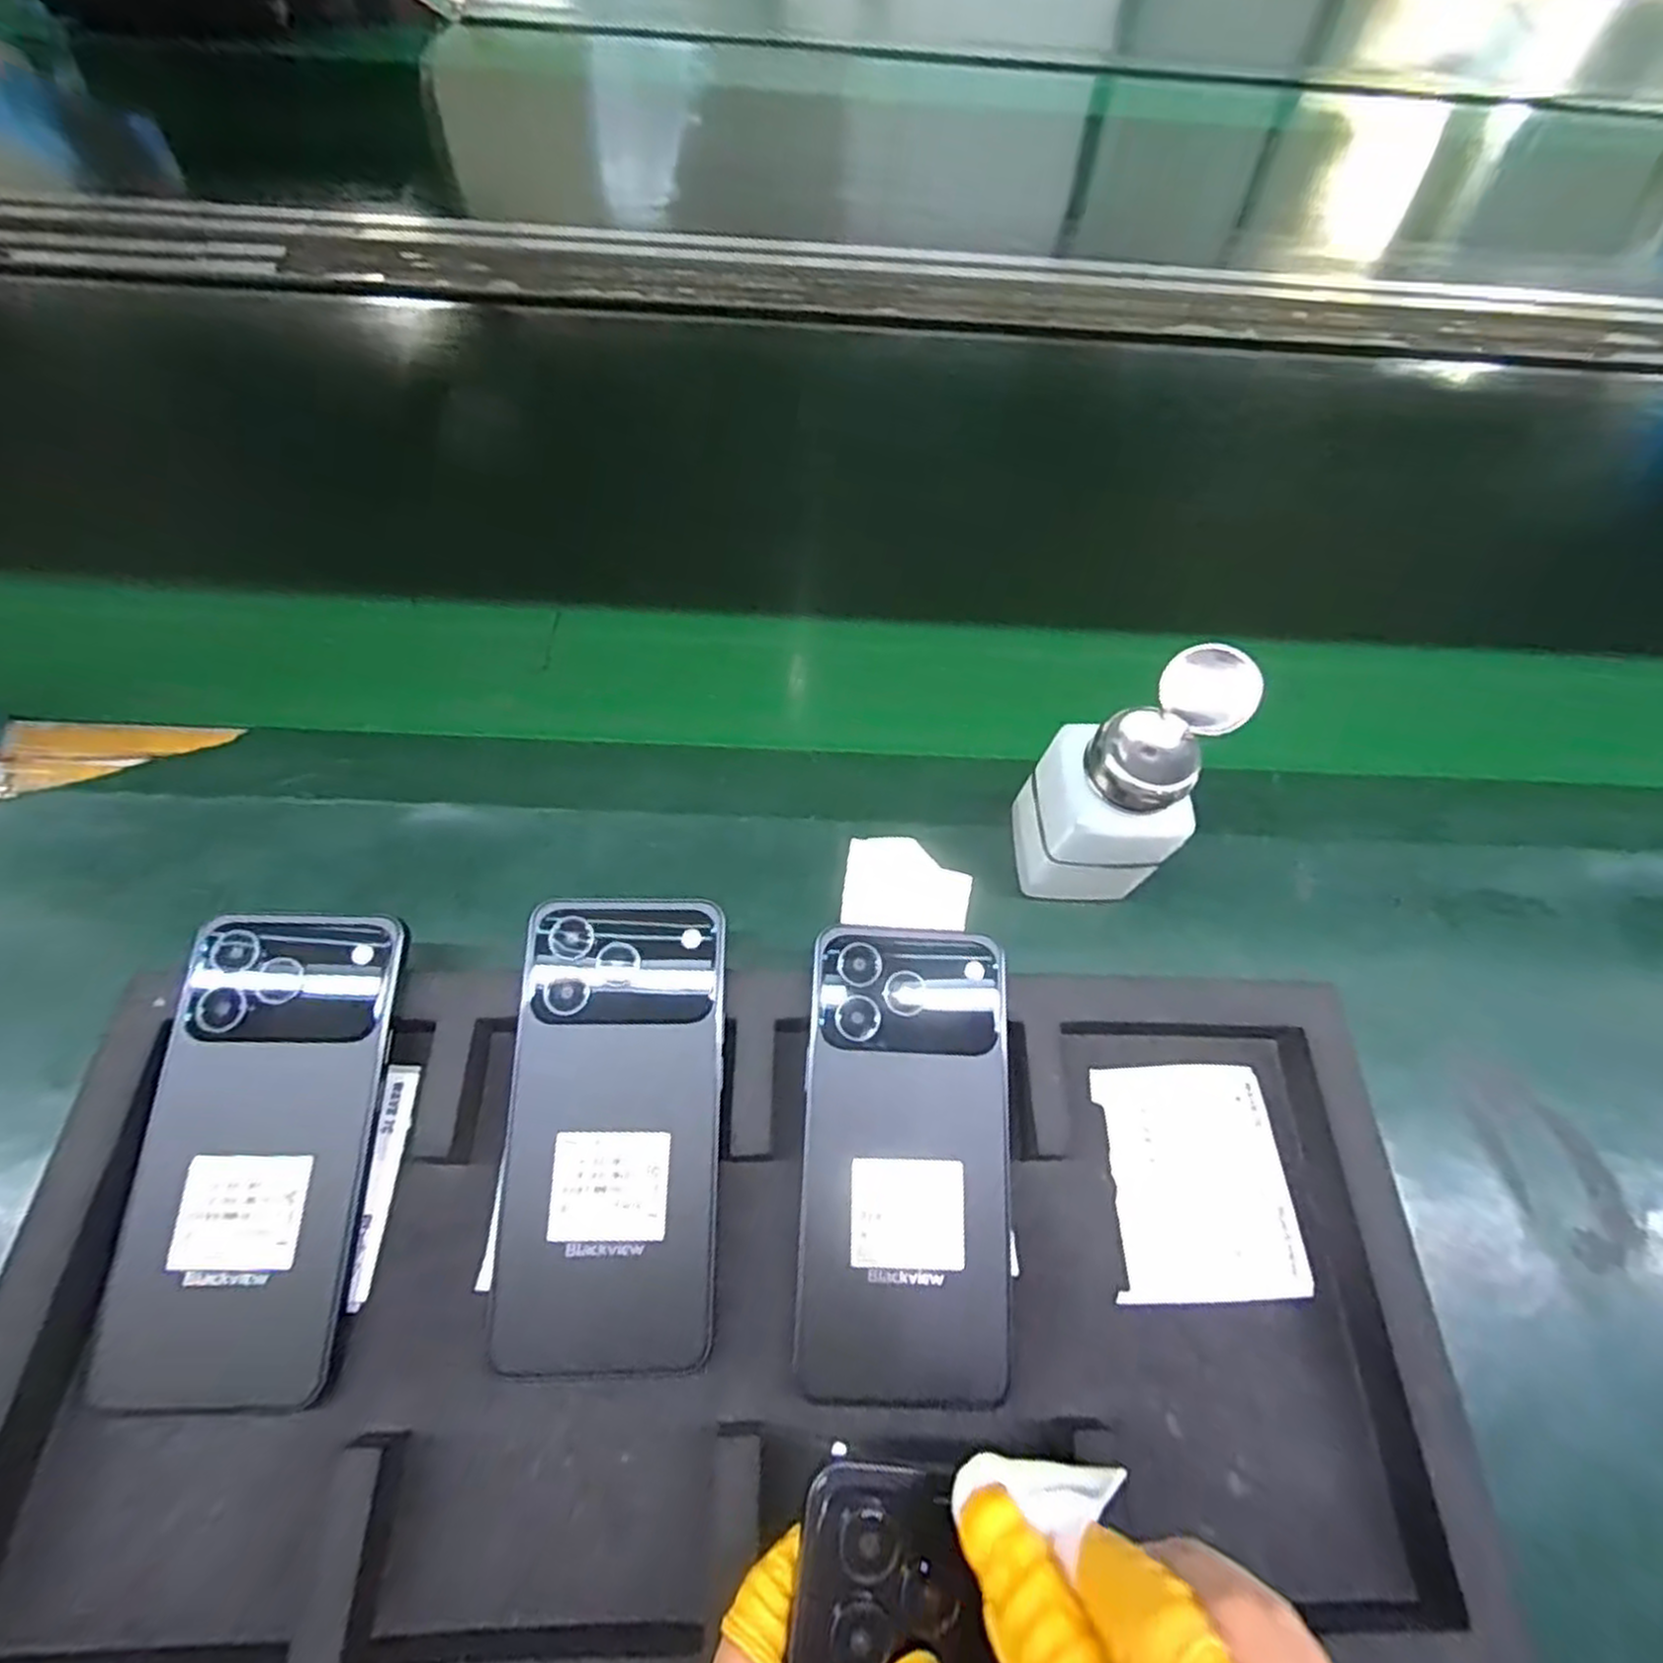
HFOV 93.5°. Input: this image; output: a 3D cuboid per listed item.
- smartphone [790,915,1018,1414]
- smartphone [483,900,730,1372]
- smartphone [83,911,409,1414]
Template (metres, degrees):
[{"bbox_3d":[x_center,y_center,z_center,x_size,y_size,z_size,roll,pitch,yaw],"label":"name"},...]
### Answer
[{"bbox_3d":[0.028,0.117,0.288,0.075,0.005,0.159,3,74,-4],"label":"smartphone"},{"bbox_3d":[-0.079,0.105,0.286,0.074,0.006,0.161,2,74,-5],"label":"smartphone"},{"bbox_3d":[-0.202,0.109,0.275,0.074,0.009,0.158,2,72,-5],"label":"smartphone"}]

